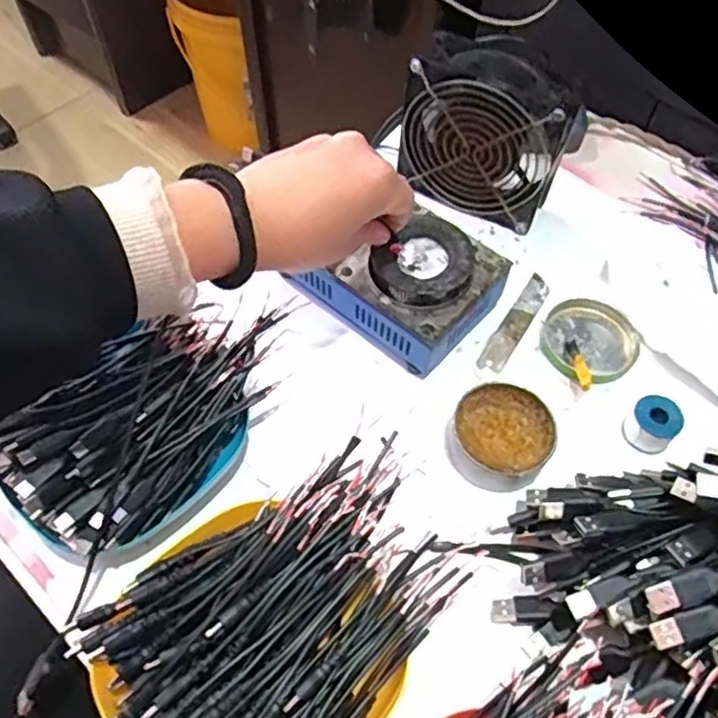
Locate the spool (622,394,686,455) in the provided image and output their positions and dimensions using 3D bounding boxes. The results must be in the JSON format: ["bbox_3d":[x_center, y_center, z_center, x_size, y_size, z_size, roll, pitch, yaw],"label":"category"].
[{"bbox_3d":[0.188,0.042,0.425,0.029,0.024,0.030,0,58,0],"label":"spool"}]

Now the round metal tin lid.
[{"bbox_3d":[0.164,-0.014,0.473,0.064,0.013,0.065,0,58,0],"label":"round metal tin lid"}]

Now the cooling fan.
[{"bbox_3d":[0.094,-0.165,0.503,0.131,0.117,0.055,29,63,17],"label":"cooling fan"}]

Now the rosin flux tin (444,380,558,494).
[{"bbox_3d":[0.090,0.048,0.420,0.063,0.024,0.067,0,58,0],"label":"rosin flux tin"}]

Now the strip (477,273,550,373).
[{"bbox_3d":[0.116,-0.027,0.484,0.018,0.004,0.095,29,63,16],"label":"strip"}]

